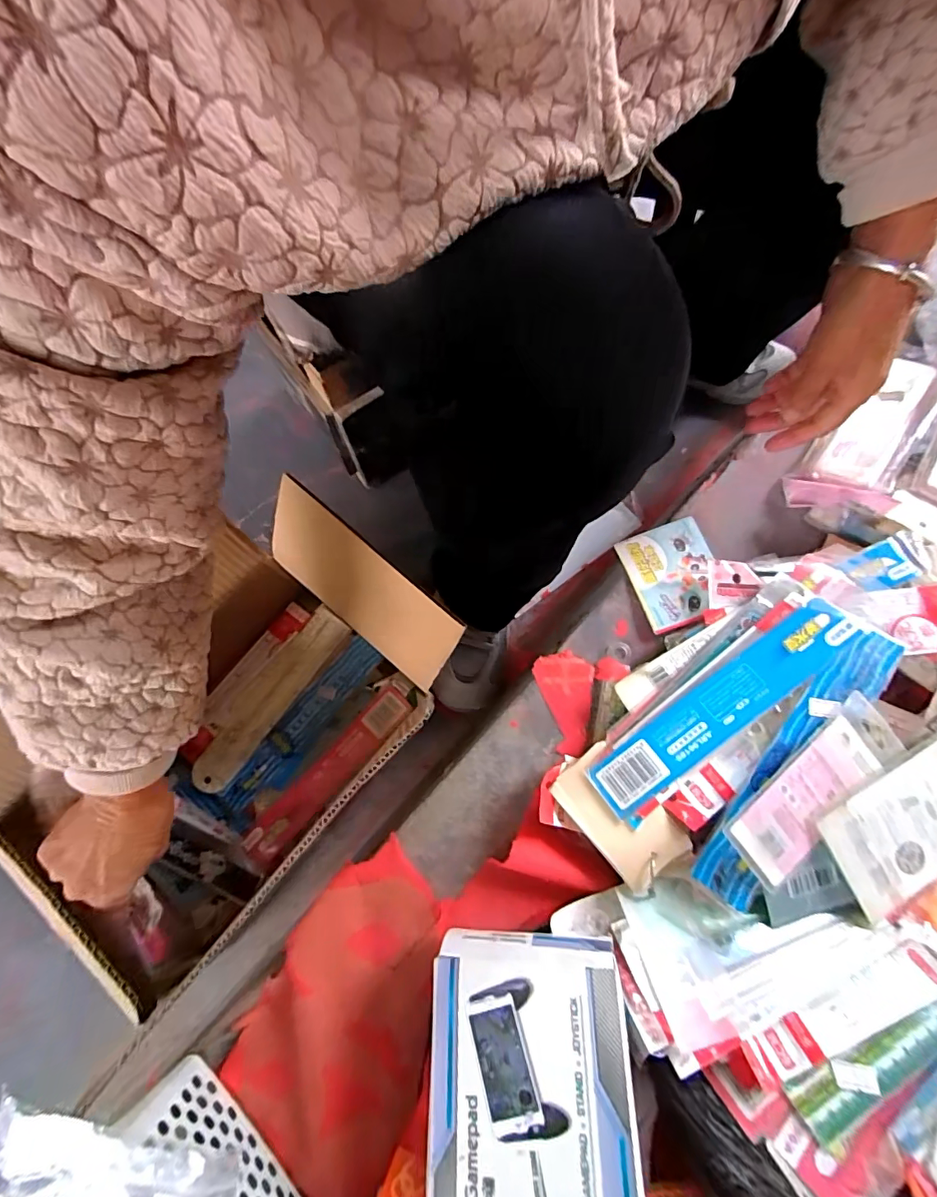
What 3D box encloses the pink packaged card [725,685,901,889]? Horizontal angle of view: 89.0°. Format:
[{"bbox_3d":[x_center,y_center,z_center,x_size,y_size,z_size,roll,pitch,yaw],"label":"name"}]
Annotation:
[{"bbox_3d":[0.243,0.132,0.335,0.142,0.008,0.053,-42,91,-9],"label":"pink packaged card"}]

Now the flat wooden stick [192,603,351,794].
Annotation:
[{"bbox_3d":[-0.224,0.111,0.538,0.053,0.009,0.229,36,79,8],"label":"flat wooden stick"}]

